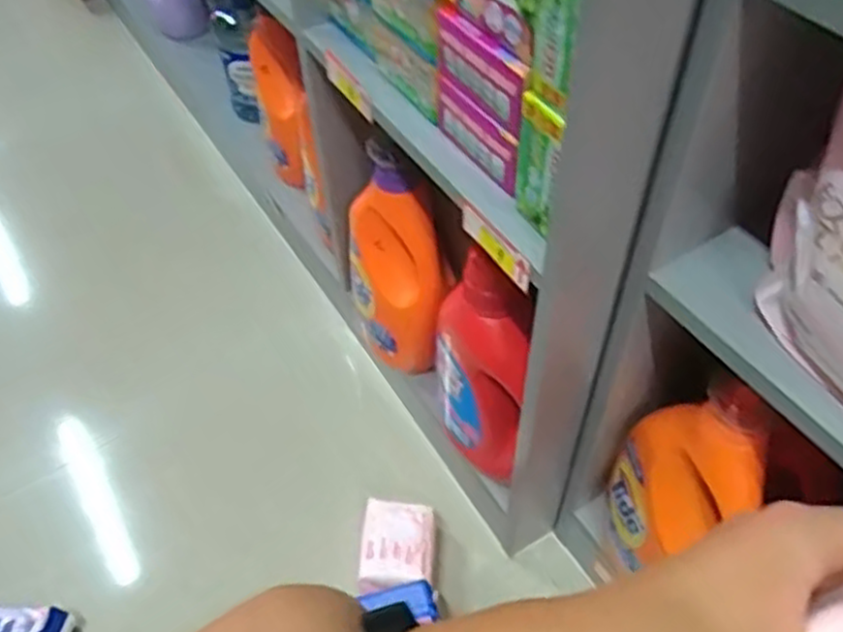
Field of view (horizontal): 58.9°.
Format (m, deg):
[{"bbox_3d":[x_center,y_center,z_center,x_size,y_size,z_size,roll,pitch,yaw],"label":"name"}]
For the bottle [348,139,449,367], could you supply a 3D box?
[{"bbox_3d":[-0.034,-0.067,0.899,0.094,0.313,0.113,-14,52,-10],"label":"bottle"}]

